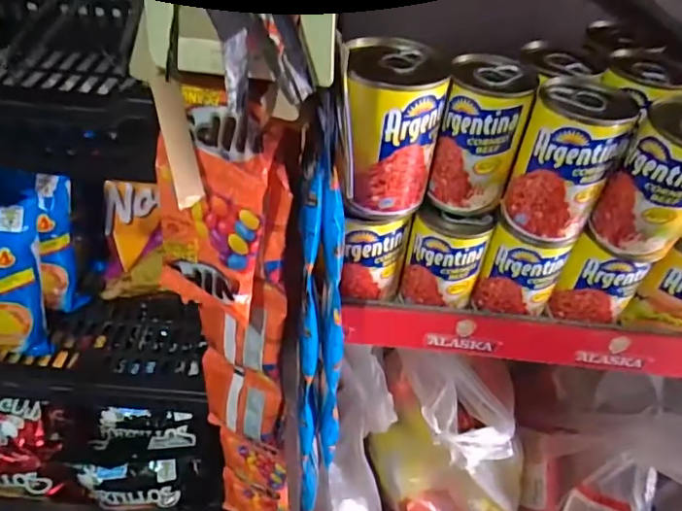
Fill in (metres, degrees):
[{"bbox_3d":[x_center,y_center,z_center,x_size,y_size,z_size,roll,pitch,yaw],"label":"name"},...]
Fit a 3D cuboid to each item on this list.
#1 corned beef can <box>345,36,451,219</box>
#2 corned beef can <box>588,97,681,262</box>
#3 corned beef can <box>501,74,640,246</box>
[{"bbox_3d":[0.031,-0.075,0.334,0.059,0.088,0.056,6,43,2],"label":"corned beef can"},{"bbox_3d":[0.191,-0.043,0.324,0.051,0.089,0.052,2,43,-2],"label":"corned beef can"},{"bbox_3d":[0.138,-0.060,0.336,0.057,0.085,0.064,24,46,20],"label":"corned beef can"}]

